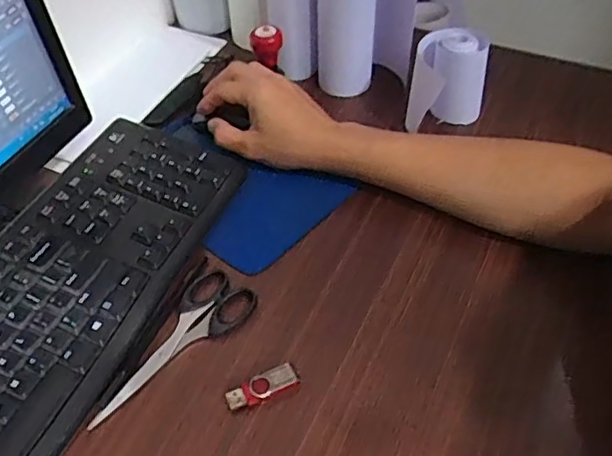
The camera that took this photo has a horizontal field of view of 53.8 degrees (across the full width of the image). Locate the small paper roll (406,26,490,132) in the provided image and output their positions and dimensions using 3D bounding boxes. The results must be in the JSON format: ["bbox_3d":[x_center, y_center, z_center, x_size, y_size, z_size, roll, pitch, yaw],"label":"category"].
[{"bbox_3d":[0.143,-0.141,0.610,0.074,0.098,0.069,3,51,-3],"label":"small paper roll"}]

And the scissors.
[{"bbox_3d":[-0.102,0.092,0.462,0.053,0.005,0.153,31,55,19],"label":"scissors"}]

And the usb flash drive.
[{"bbox_3d":[-0.032,0.115,0.435,0.051,0.012,0.019,-21,56,-21],"label":"usb flash drive"}]

